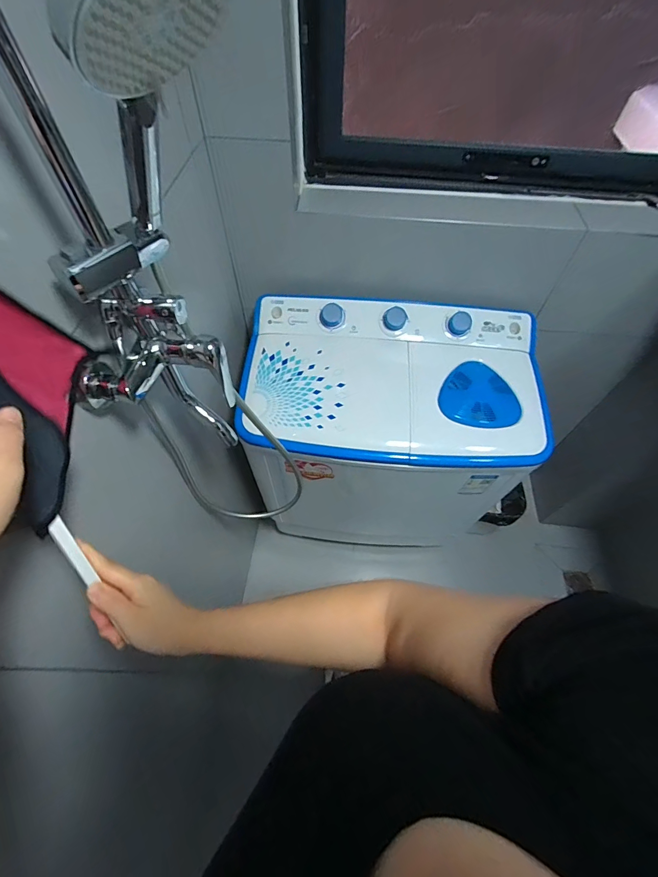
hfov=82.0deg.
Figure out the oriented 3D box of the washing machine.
[{"bbox_3d":[0.165,0.064,1.234,0.752,0.882,0.448,2,58,0],"label":"washing machine"}]

